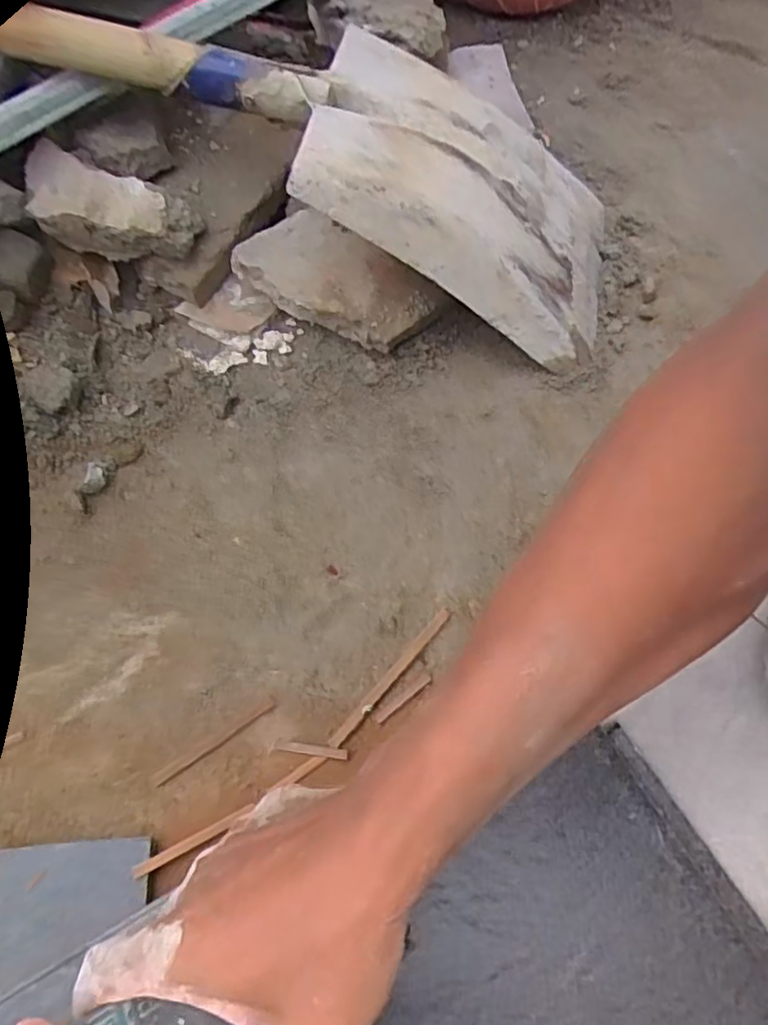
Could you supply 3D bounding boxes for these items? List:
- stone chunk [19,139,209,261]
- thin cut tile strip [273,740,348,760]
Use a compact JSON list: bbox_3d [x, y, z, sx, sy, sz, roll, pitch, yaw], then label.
[{"bbox_3d":[-0.241,-0.267,0.560,0.151,0.050,0.068,16,67,9],"label":"stone chunk"},{"bbox_3d":[-0.052,0.168,0.450,0.052,0.004,0.007,6,66,5],"label":"thin cut tile strip"}]

